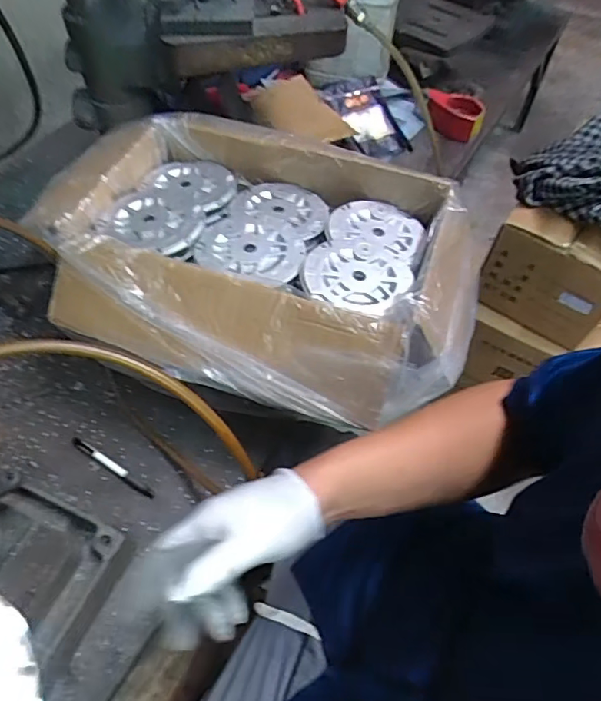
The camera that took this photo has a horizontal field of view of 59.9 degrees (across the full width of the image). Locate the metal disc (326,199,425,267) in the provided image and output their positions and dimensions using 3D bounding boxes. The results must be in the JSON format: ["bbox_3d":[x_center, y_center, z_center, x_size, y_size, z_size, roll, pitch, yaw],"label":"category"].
[{"bbox_3d":[0.103,-0.165,0.704,0.127,0.019,0.110,12,56,7],"label":"metal disc"}]

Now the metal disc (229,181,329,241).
[{"bbox_3d":[-0.029,-0.203,0.734,0.134,0.019,0.117,16,57,10],"label":"metal disc"}]

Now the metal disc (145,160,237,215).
[{"bbox_3d":[-0.159,-0.243,0.753,0.132,0.023,0.119,33,61,20],"label":"metal disc"}]

